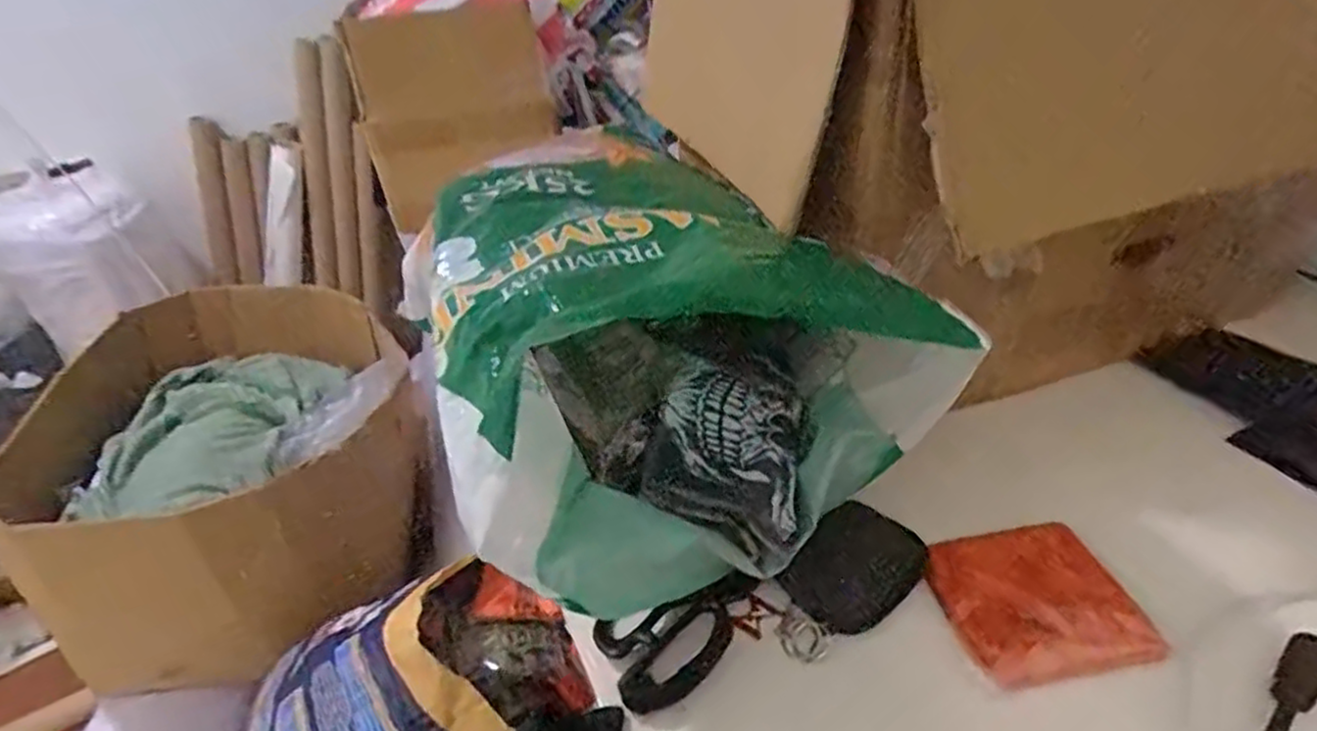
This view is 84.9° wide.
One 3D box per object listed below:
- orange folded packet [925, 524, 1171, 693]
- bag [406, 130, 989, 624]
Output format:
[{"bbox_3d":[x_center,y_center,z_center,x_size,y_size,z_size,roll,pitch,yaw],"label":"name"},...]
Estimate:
[{"bbox_3d":[0.267,0.164,0.517,0.121,0.012,0.119,-10,35,-6],"label":"orange folded packet"},{"bbox_3d":[-0.005,-0.023,0.564,0.313,0.210,0.358,-15,36,-12],"label":"bag"}]

